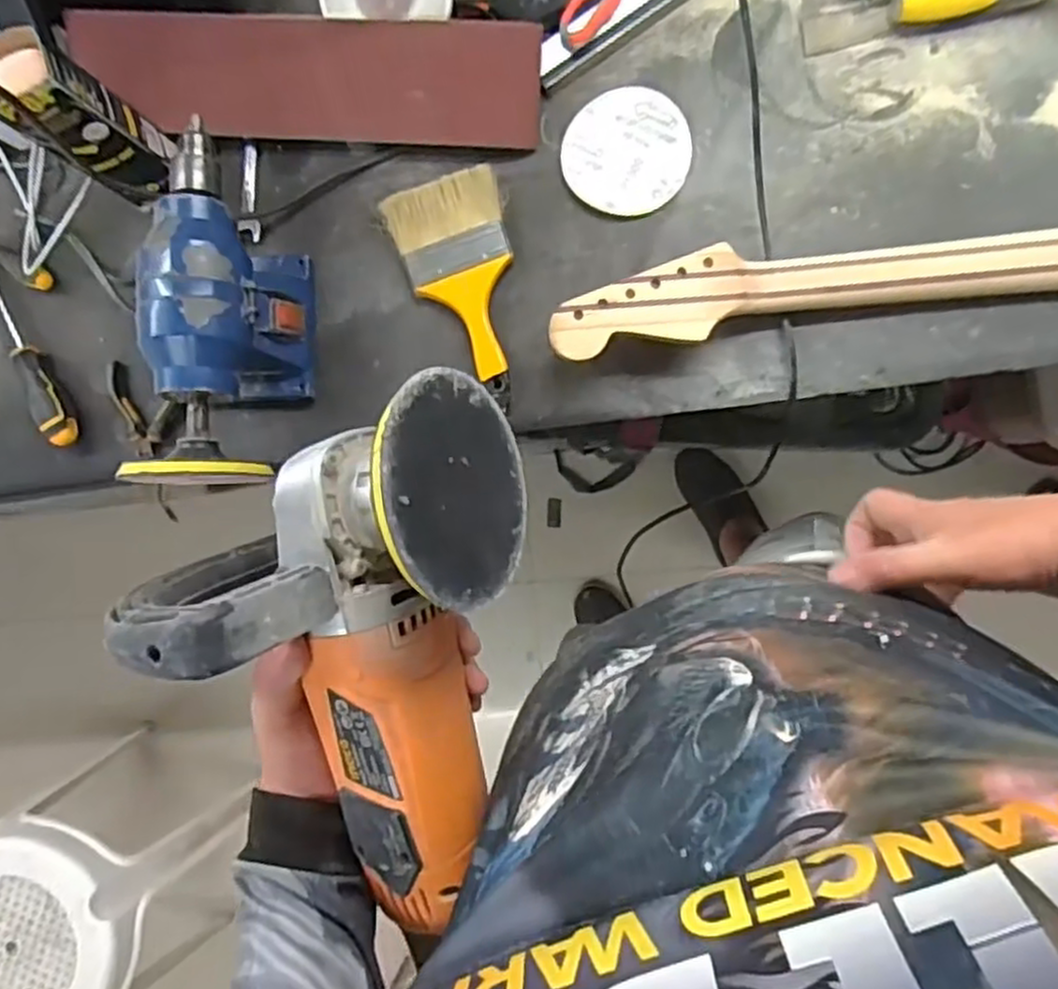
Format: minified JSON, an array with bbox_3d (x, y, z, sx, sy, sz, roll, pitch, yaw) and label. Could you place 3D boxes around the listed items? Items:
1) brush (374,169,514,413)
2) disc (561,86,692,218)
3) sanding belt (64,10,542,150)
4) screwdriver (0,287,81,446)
[{"bbox_3d":[-0.054,-0.191,0.694,0.104,0.025,0.208,-19,86,8],"label":"brush"},{"bbox_3d":[0.090,-0.316,0.681,0.112,0.007,0.117,0,88,4],"label":"disc"},{"bbox_3d":[-0.209,-0.388,0.693,0.435,0.031,0.100,7,124,9],"label":"sanding belt"},{"bbox_3d":[-0.520,-0.157,0.754,0.028,0.035,0.233,-29,85,7],"label":"screwdriver"}]

